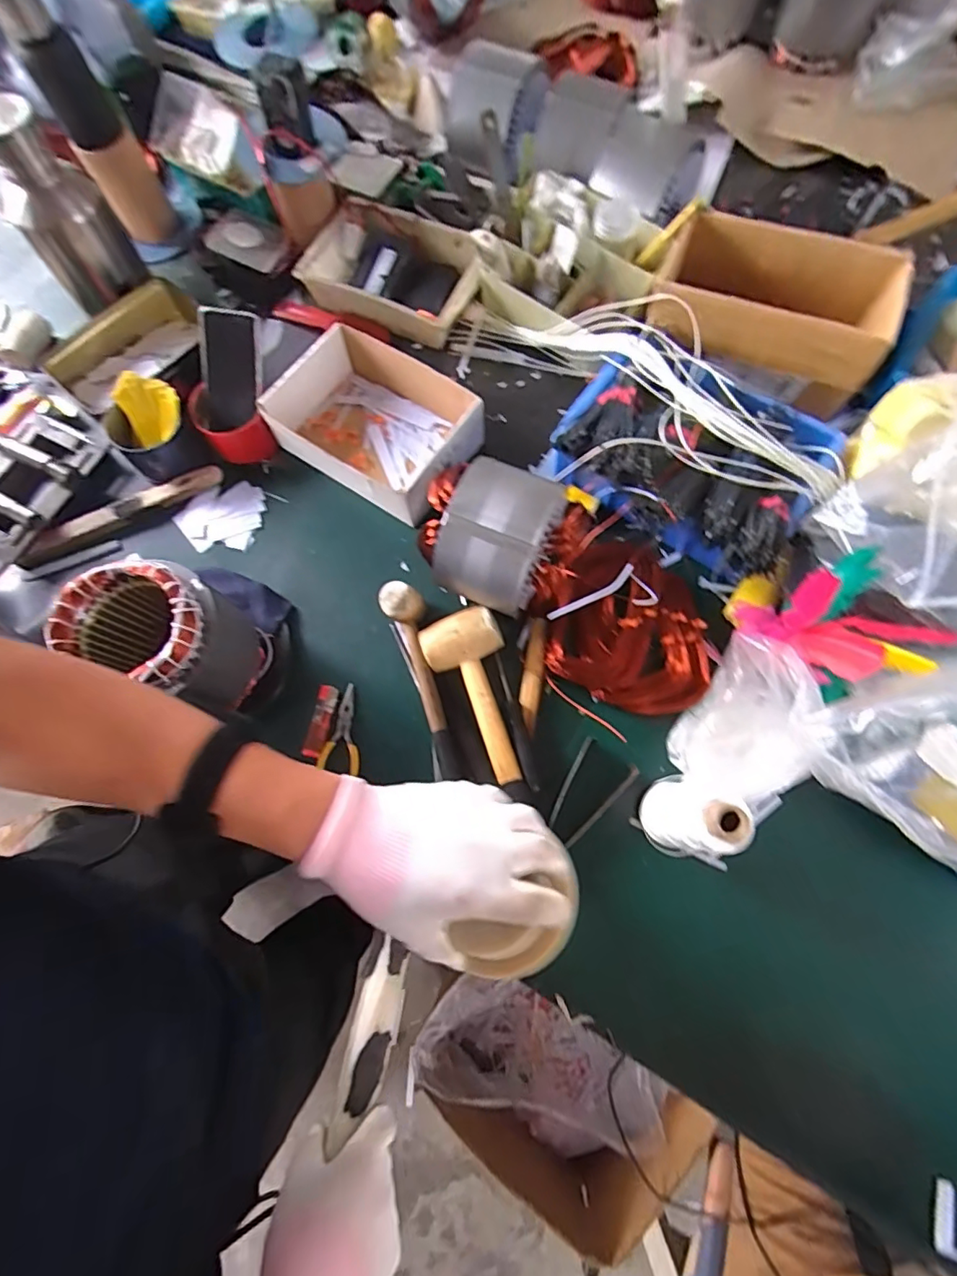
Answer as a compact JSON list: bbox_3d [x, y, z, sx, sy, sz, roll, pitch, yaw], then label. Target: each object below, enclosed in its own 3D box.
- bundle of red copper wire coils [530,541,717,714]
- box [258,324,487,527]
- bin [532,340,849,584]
[{"bbox_3d":[0.172,-0.014,0.645,0.217,0.045,0.170,29,77,10],"label":"bundle of red copper wire coils"},{"bbox_3d":[-0.136,-0.286,0.727,0.244,0.075,0.189,33,77,11],"label":"box"},{"bbox_3d":[0.257,-0.211,0.665,0.339,0.128,0.245,35,78,11],"label":"bin"}]

